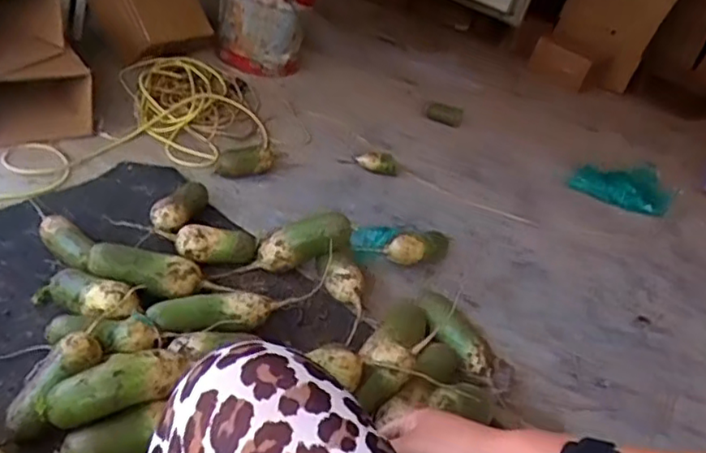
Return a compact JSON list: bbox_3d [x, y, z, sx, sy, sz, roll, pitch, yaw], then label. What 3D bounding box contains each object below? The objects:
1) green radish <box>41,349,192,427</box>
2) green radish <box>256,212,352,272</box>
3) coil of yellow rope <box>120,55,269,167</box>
[{"bbox_3d":[-0.290,0.202,0.779,0.171,0.052,0.065,-12,34,-21],"label":"green radish"},{"bbox_3d":[-0.086,0.032,1.087,0.170,0.074,0.058,-23,30,9],"label":"green radish"},{"bbox_3d":[-0.361,-0.278,1.449,0.290,0.104,0.413,-10,33,-18],"label":"coil of yellow rope"}]

